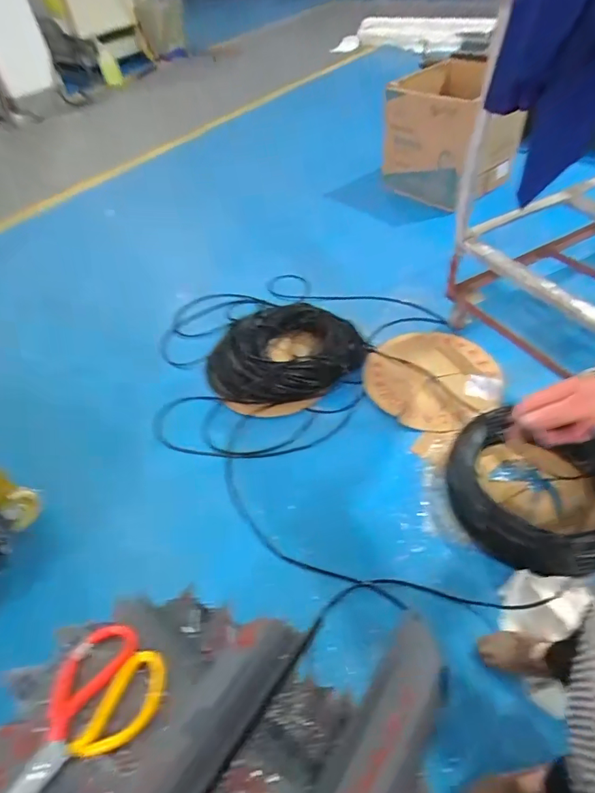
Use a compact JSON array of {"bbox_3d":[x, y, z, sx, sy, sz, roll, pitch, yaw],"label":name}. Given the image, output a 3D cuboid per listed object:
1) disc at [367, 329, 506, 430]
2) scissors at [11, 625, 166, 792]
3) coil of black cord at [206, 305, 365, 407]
[{"bbox_3d":[0.485,-0.083,1.588,0.467,0.027,0.424,-37,54,-22],"label":"disc"},{"bbox_3d":[-0.237,0.333,0.441,0.111,0.014,0.211,35,62,31],"label":"scissors"},{"bbox_3d":[-0.048,-0.204,1.681,0.550,0.112,0.511,-4,49,5],"label":"coil of black cord"}]

